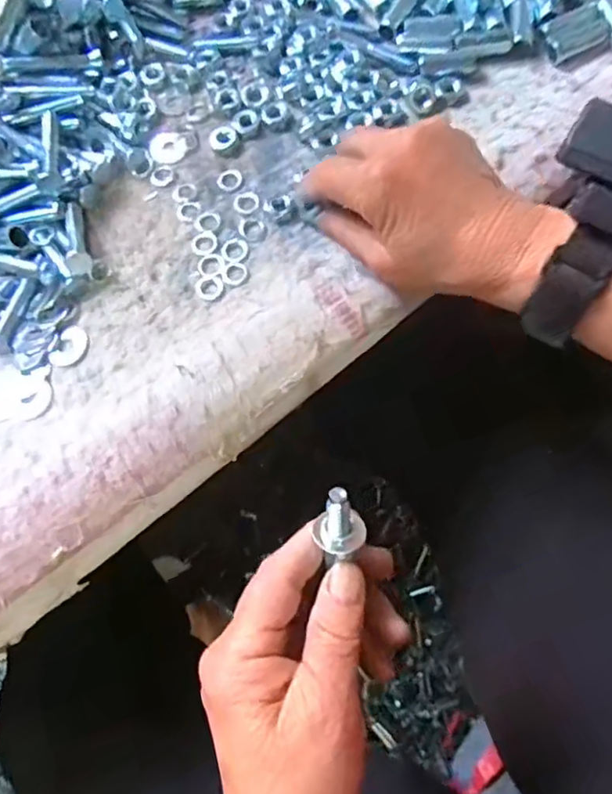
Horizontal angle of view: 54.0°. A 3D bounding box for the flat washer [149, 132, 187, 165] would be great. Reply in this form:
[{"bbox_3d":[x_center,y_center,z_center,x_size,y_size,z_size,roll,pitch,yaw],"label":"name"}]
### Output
[{"bbox_3d":[-0.082,-0.150,0.359,0.021,0.004,0.022,0,69,1],"label":"flat washer"}]

